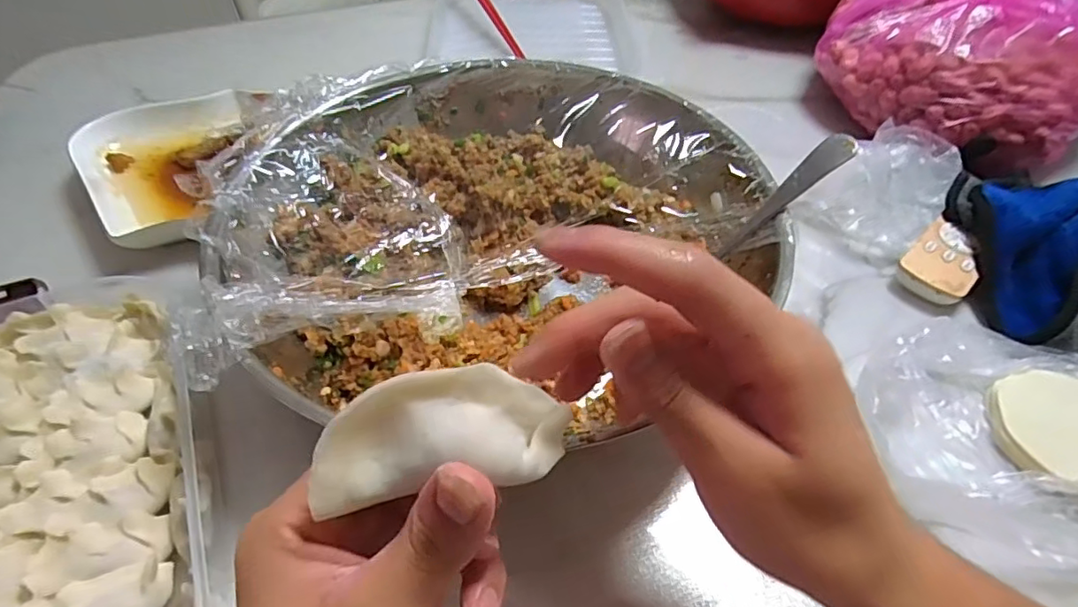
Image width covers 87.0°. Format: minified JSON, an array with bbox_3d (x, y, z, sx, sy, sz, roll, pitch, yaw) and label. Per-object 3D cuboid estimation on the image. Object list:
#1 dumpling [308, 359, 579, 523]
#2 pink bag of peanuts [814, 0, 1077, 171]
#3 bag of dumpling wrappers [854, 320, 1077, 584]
[{"bbox_3d":[-0.030,0.038,0.170,0.071,0.023,0.035,-11,85,9],"label":"dumpling"},{"bbox_3d":[0.382,-0.224,0.515,0.193,0.117,0.227,-29,55,-22],"label":"pink bag of peanuts"},{"bbox_3d":[0.277,0.069,0.314,0.172,0.052,0.141,-17,52,-14],"label":"bag of dumpling wrappers"}]

